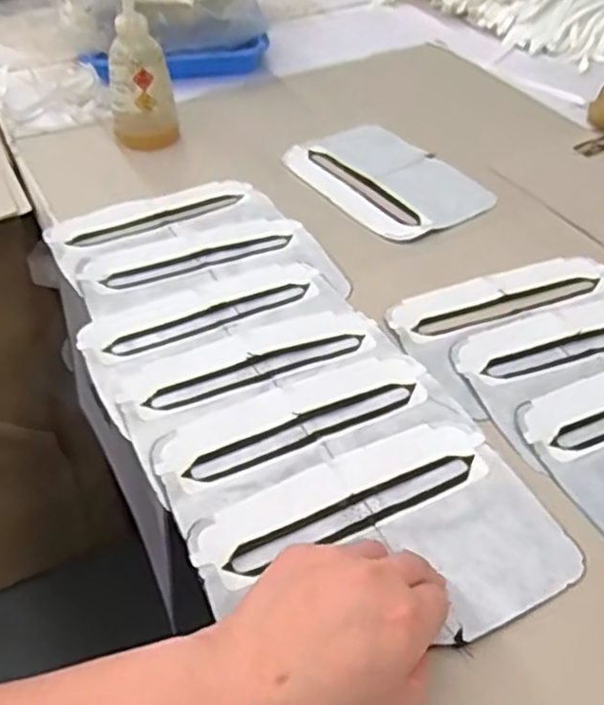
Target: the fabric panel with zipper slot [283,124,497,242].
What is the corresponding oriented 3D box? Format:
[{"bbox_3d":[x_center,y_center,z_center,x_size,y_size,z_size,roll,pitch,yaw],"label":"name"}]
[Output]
[{"bbox_3d":[0.082,-0.171,0.707,0.133,0.006,0.198,-25,47,-22],"label":"fabric panel with zipper slot"}]

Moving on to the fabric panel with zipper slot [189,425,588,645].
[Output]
[{"bbox_3d":[0.047,0.108,0.399,0.194,0.006,0.123,-18,46,-21],"label":"fabric panel with zipper slot"}]

